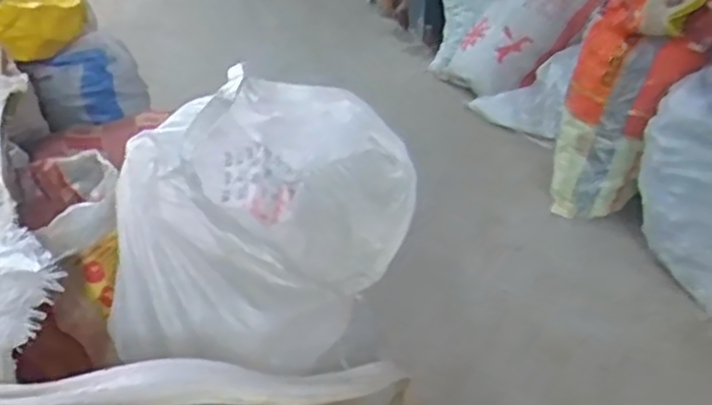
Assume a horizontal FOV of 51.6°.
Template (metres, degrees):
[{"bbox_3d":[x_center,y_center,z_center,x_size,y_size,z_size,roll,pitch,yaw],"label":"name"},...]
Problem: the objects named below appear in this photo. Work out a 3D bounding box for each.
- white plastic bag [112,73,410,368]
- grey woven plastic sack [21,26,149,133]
[{"bbox_3d":[-0.113,0.021,0.919,0.256,0.289,0.355,20,38,30],"label":"white plastic bag"},{"bbox_3d":[-0.575,-0.260,1.597,0.116,0.167,0.224,20,38,30],"label":"grey woven plastic sack"}]

